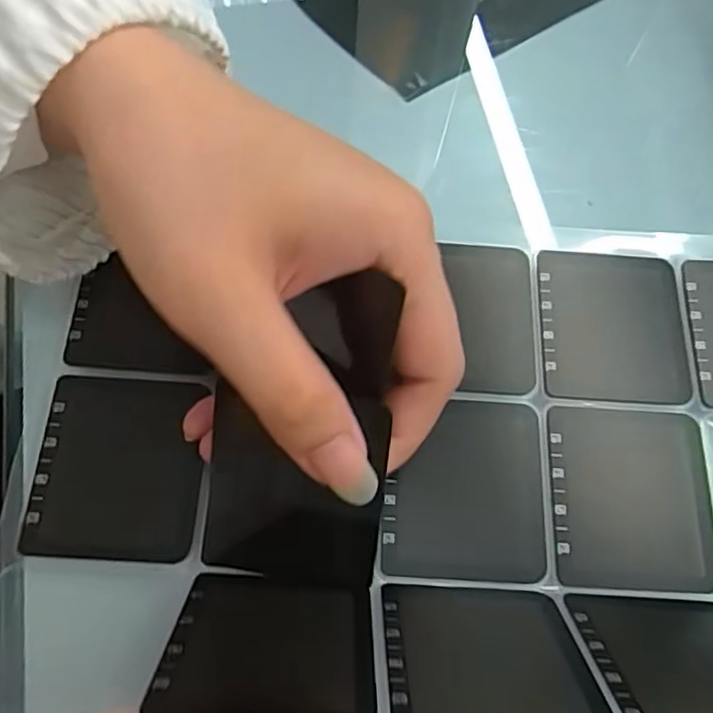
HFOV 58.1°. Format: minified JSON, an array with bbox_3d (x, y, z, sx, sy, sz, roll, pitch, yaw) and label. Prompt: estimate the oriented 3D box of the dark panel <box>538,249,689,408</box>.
[{"bbox_3d":[0.089,-0.011,0.223,0.050,0.004,0.056,3,68,-1],"label":"dark panel"}]

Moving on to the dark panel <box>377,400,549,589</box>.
[{"bbox_3d":[0.034,0.041,0.200,0.049,0.004,0.055,3,68,-1],"label":"dark panel"}]

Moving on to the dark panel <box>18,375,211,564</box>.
[{"bbox_3d":[-0.073,0.034,0.198,0.048,0.004,0.055,3,68,-1],"label":"dark panel"}]

